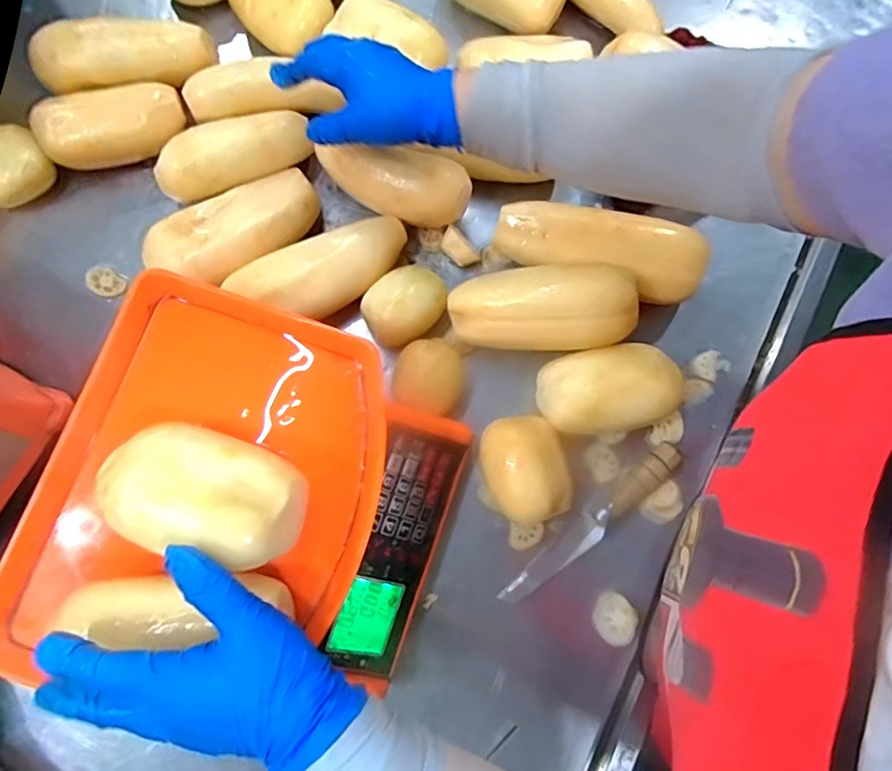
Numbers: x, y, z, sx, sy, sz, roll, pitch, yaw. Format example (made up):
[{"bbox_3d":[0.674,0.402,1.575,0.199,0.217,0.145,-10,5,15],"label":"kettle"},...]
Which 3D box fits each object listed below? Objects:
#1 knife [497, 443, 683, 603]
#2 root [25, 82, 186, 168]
[{"bbox_3d":[0.131,0.125,0.473,0.198,0.029,0.023,-42,83,-7],"label":"knife"},{"bbox_3d":[-0.317,-0.247,0.505,0.133,0.047,0.052,-19,81,-4],"label":"root"}]

